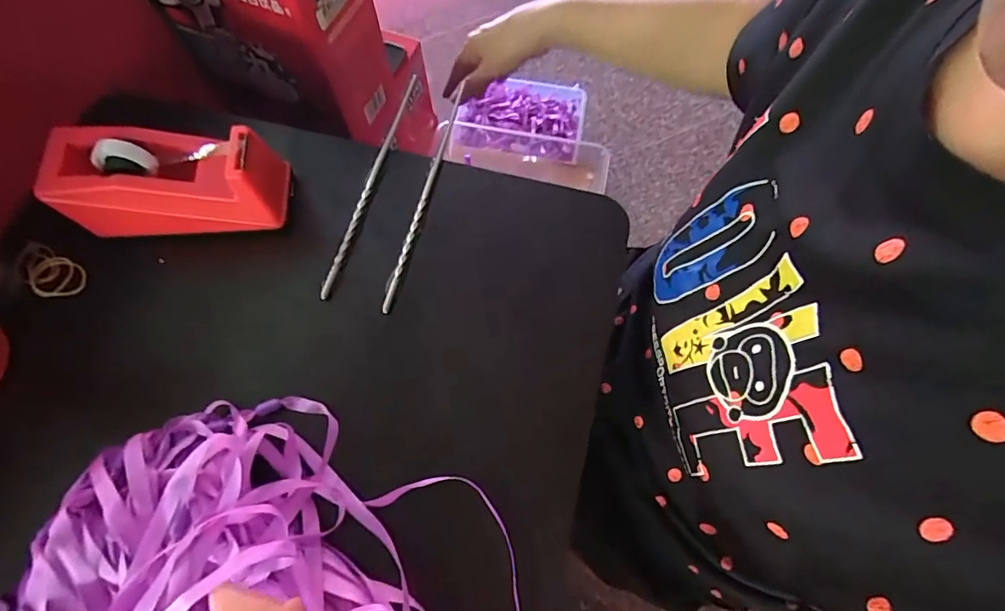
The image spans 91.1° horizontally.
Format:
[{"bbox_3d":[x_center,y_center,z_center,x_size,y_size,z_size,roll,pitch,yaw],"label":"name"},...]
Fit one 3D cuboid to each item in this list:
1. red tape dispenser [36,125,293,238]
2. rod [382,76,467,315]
[{"bbox_3d":[-0.248,-0.095,0.370,0.151,0.061,0.056,-3,70,-1],"label":"red tape dispenser"},{"bbox_3d":[-0.064,-0.088,0.404,0.008,0.008,0.199,14,74,5],"label":"rod"}]

